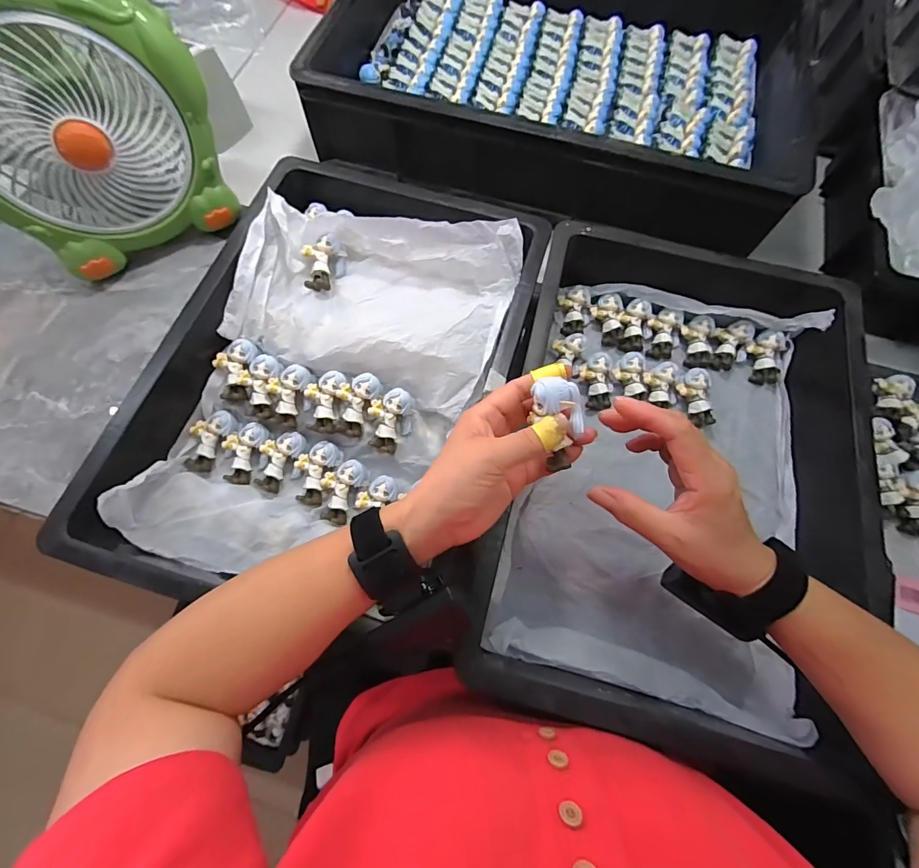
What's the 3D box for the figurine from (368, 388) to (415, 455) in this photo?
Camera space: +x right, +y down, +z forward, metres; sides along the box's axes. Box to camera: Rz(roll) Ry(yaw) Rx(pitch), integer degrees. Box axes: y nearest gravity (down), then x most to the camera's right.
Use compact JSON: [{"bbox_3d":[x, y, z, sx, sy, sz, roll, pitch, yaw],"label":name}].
[{"bbox_3d":[-0.068,-0.014,0.410,0.037,0.026,0.057,7,70,1],"label":"figurine"}]

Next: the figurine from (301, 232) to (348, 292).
[{"bbox_3d":[-0.142,-0.180,0.444,0.041,0.025,0.052,-4,71,-3],"label":"figurine"}]

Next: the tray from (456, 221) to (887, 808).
[{"bbox_3d":[0.196,0.019,0.403,0.300,0.096,0.451,14,71,4],"label":"tray"}]

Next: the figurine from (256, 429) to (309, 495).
[{"bbox_3d":[-0.178,0.028,0.419,0.039,0.021,0.061,10,70,2],"label":"figurine"}]

